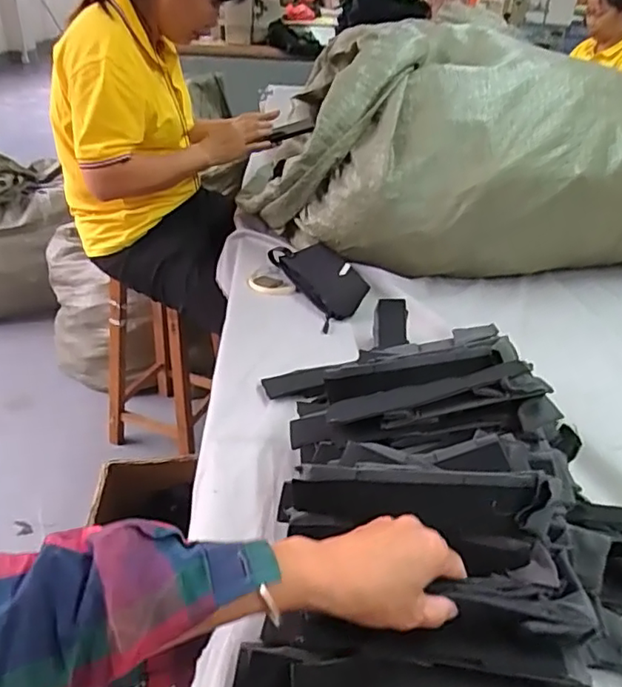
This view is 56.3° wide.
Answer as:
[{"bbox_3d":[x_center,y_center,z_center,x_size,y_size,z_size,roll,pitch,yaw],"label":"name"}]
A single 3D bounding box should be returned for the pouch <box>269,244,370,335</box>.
[{"bbox_3d":[0.015,-0.112,0.976,0.104,0.039,0.242,-14,36,-24],"label":"pouch"}]

